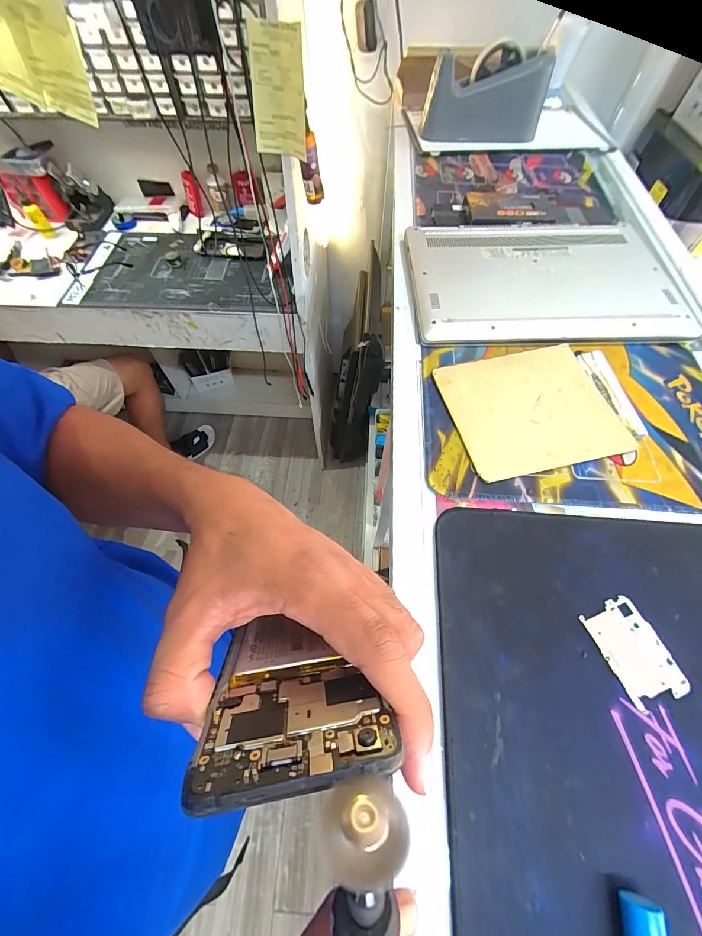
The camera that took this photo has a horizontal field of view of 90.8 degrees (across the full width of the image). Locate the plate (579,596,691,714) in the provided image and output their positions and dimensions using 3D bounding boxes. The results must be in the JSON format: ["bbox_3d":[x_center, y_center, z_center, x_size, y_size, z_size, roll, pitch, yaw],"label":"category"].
[{"bbox_3d":[0.202,0.130,0.247,0.043,0.004,0.064,-19,63,-10],"label":"plate"}]

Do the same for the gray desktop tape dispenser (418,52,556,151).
[{"bbox_3d":[0.237,-0.639,0.604,0.210,0.093,0.063,5,62,1],"label":"gray desktop tape dispenser"}]

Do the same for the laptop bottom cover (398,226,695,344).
[{"bbox_3d":[0.224,-0.236,0.427,0.299,0.022,0.204,-2,62,-1],"label":"laptop bottom cover"}]

